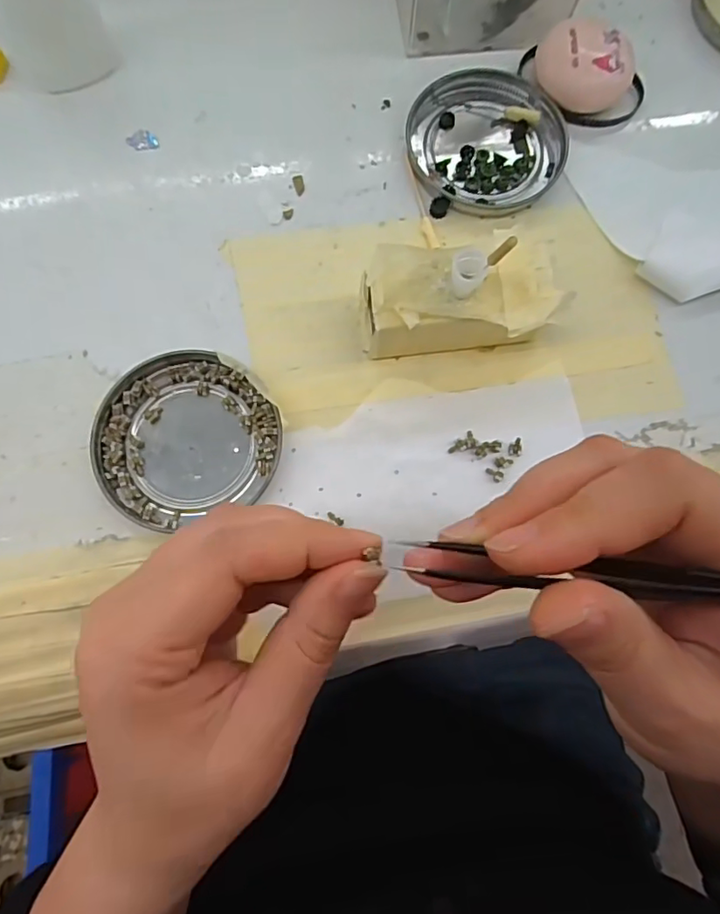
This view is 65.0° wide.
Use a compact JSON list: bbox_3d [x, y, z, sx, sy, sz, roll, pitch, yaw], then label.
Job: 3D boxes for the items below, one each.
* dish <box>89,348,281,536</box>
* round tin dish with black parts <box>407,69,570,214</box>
[{"bbox_3d":[-0.077,-0.011,0.249,0.078,0.010,0.074,0,78,-1],"label":"dish"},{"bbox_3d":[0.065,-0.161,0.286,0.077,0.008,0.076,0,78,-1],"label":"round tin dish with black parts"}]

